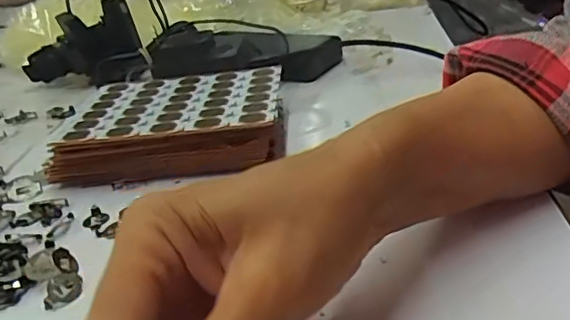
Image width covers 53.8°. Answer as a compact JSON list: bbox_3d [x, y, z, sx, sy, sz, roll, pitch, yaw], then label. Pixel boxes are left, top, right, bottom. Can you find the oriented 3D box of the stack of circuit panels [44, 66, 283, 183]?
[{"bbox_3d":[-0.080,-0.026,0.418,0.157,0.037,0.120,-5,28,4],"label":"stack of circuit panels"}]

